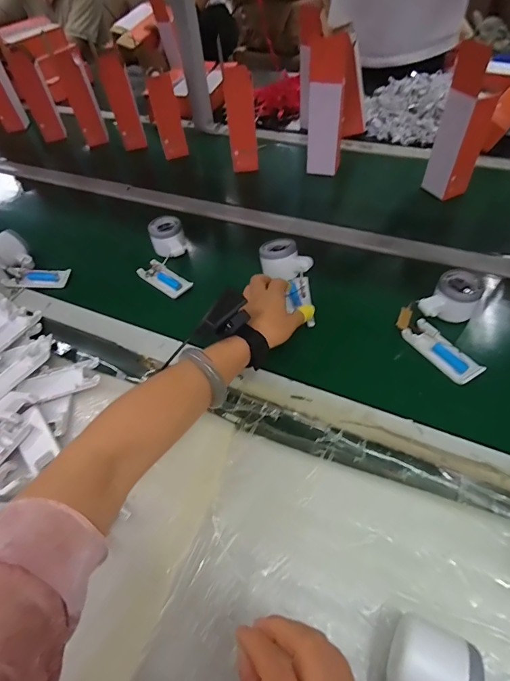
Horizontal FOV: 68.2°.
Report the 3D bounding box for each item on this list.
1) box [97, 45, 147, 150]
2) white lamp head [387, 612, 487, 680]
[{"bbox_3d":[-0.322,-0.578,0.920,0.062,0.206,0.044,-13,51,-4],"label":"box"},{"bbox_3d":[0.132,0.248,0.283,0.055,0.048,0.056,20,56,21],"label":"white lamp head"}]

